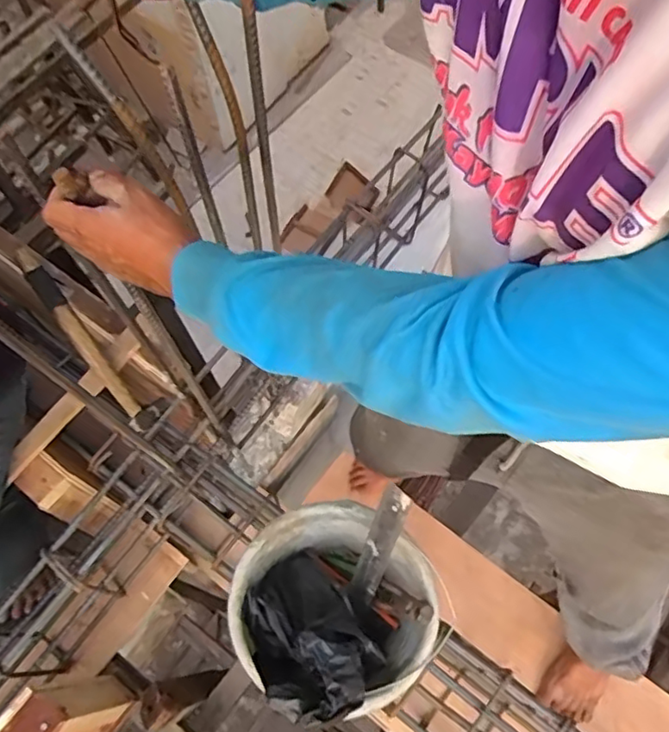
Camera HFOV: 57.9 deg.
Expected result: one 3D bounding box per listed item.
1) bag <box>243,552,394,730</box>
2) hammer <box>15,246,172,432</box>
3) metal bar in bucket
[{"bbox_3d":[-0.029,0.324,0.735,0.187,0.235,0.147,35,72,16],"label":"bag"},{"bbox_3d":[-0.387,-0.045,0.982,0.073,0.065,0.334,-37,105,-14],"label":"hammer"},{"bbox_3d":[0.049,0.221,0.721,0.009,0.244,0.037,-26,55,-35],"label":"metal bar in bucket"}]

